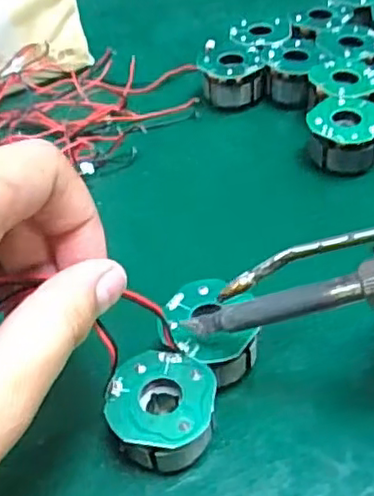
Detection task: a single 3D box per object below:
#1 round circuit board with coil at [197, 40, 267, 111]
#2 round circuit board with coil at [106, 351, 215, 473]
[{"bbox_3d":[0.022,-0.085,0.317,0.030,0.023,0.028,-3,46,4],"label":"round circuit board with coil"},{"bbox_3d":[-0.007,0.050,0.193,0.032,0.021,0.031,-3,48,4],"label":"round circuit board with coil"}]

